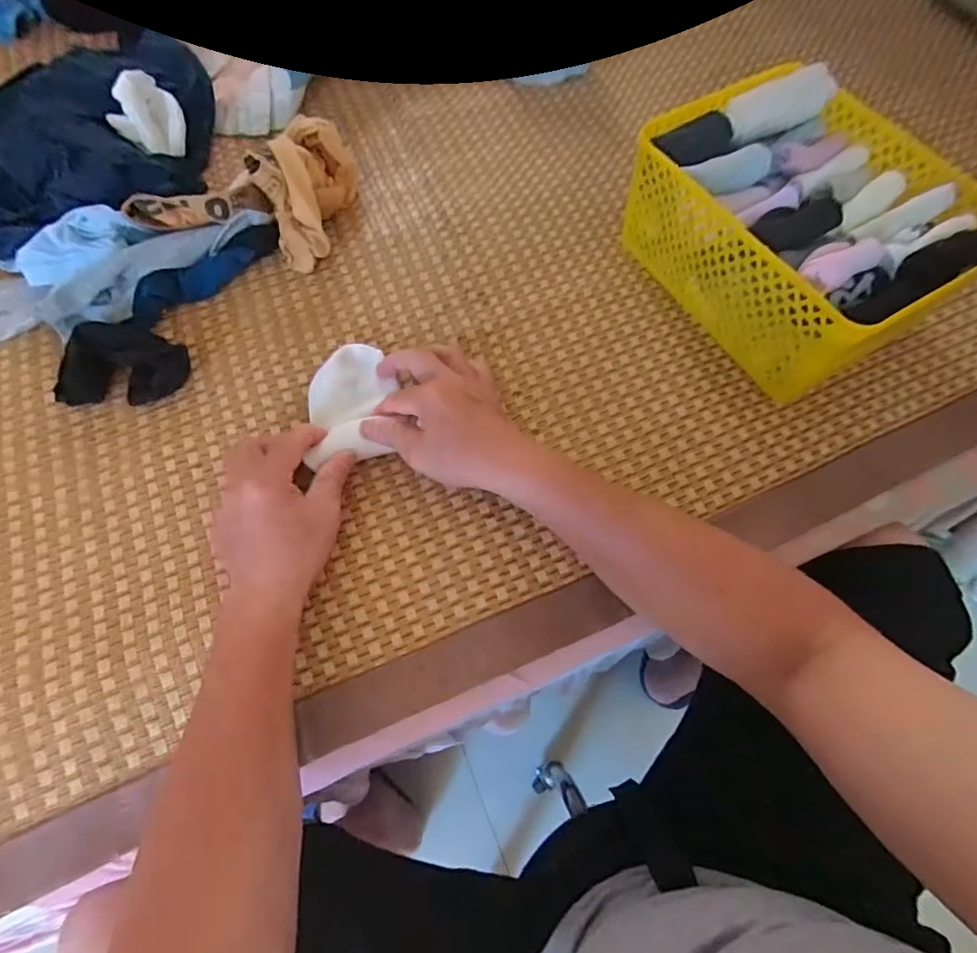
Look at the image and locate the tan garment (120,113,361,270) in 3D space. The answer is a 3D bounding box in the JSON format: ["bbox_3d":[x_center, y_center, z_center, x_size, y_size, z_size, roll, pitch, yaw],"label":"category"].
[{"bbox_3d":[-0.245,-0.318,0.543,0.186,0.077,0.181,5,68,1],"label":"tan garment"}]

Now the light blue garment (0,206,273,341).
[{"bbox_3d":[-0.395,-0.199,0.502,0.342,0.056,0.119,-4,68,-3],"label":"light blue garment"}]

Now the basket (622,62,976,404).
[{"bbox_3d":[0.290,-0.239,0.493,0.209,0.122,0.271,-28,71,-12],"label":"basket"}]

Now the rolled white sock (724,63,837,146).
[{"bbox_3d":[0.275,-0.349,0.487,0.091,0.037,0.035,-16,68,11],"label":"rolled white sock"}]

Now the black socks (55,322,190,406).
[{"bbox_3d":[-0.336,-0.104,0.468,0.109,0.032,0.071,-2,68,-2],"label":"black socks"}]

